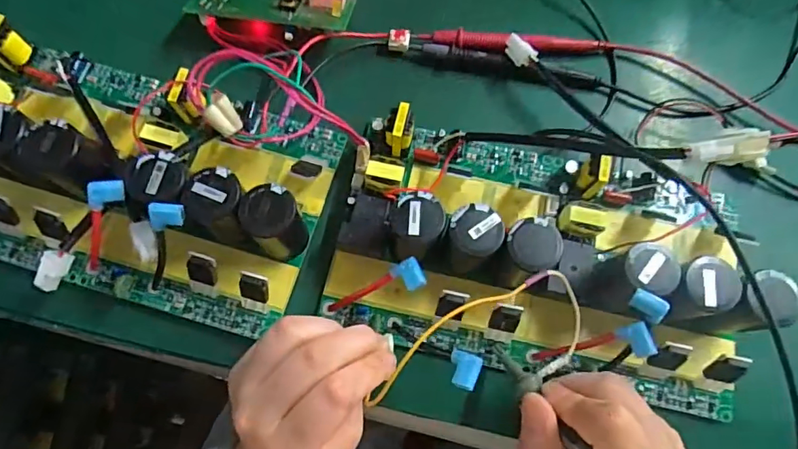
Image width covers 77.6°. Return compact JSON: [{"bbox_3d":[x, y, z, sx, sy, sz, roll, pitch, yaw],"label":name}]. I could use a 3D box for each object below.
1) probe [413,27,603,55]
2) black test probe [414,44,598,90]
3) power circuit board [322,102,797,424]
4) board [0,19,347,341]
[{"bbox_3d":[0.078,-0.125,0.342,0.132,0.014,0.017,0,72,-2],"label":"probe"},{"bbox_3d":[0.067,-0.107,0.337,0.117,0.017,0.017,13,72,2],"label":"black test probe"},{"bbox_3d":[0.084,0.014,0.279,0.243,0.053,0.150,8,72,0],"label":"power circuit board"},{"bbox_3d":[-0.164,-0.034,0.286,0.235,0.056,0.140,16,72,3],"label":"board"}]

